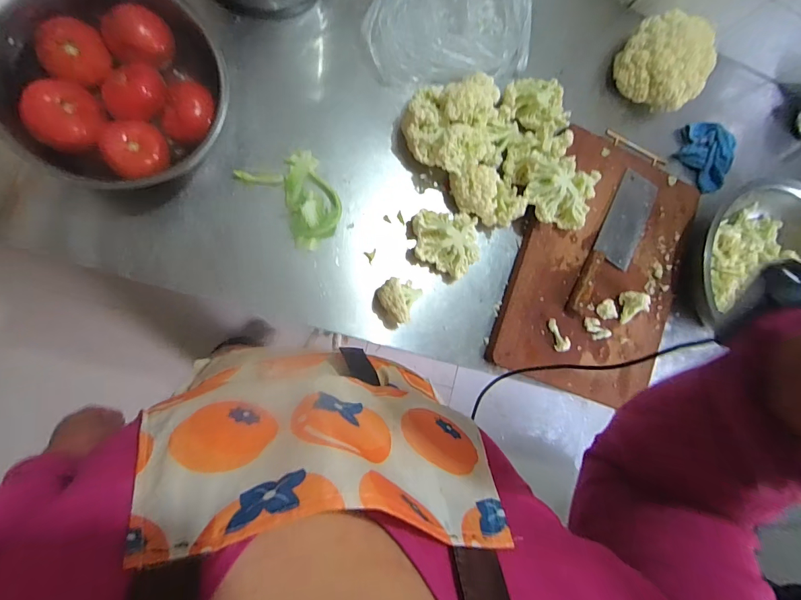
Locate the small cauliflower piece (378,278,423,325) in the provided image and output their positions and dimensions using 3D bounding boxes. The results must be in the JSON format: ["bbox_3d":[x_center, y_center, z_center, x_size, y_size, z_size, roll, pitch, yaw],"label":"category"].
[{"bbox_3d":[-0.005,-0.001,0.661,0.066,0.062,0.064,1,88,-14],"label":"small cauliflower piece"}]

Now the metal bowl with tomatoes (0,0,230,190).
[{"bbox_3d":[-0.389,-0.298,0.556,0.272,0.124,0.264,1,88,-14],"label":"metal bowl with tomatoes"}]

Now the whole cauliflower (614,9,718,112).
[{"bbox_3d":[0.509,-0.453,0.765,0.165,0.115,0.127,40,80,-9],"label":"whole cauliflower"}]

